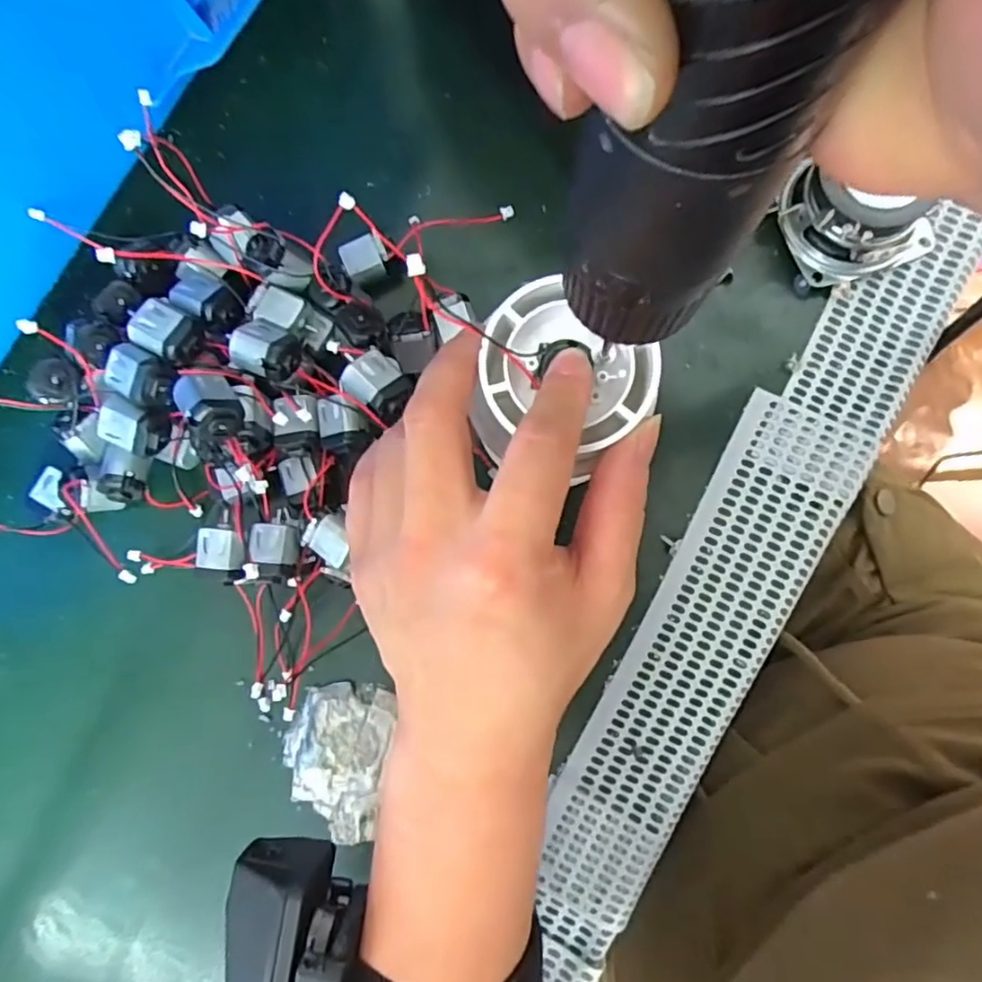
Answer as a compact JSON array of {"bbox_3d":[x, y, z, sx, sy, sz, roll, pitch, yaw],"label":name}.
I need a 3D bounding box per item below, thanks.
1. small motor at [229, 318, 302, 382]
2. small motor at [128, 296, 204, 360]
[{"bbox_3d":[-0.086,-0.054,0.242,0.023,0.014,0.020,26,91,8],"label":"small motor"},{"bbox_3d":[-0.123,-0.061,0.241,0.023,0.014,0.018,27,91,8],"label":"small motor"}]

